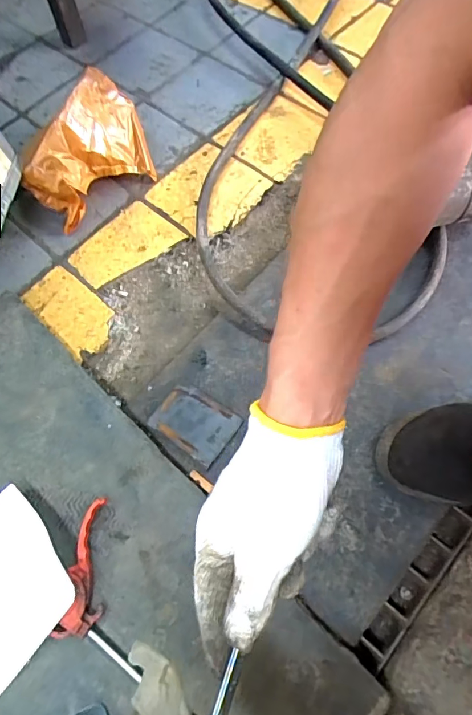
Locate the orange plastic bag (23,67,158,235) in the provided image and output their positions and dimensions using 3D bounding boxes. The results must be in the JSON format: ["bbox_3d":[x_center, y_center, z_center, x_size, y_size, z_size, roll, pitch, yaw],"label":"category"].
[{"bbox_3d":[-0.211,-0.292,0.646,0.105,0.130,0.187,42,75,19],"label":"orange plastic bag"}]

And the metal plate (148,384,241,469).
[{"bbox_3d":[-0.050,0.077,0.545,0.097,0.008,0.069,31,70,23],"label":"metal plate"}]

